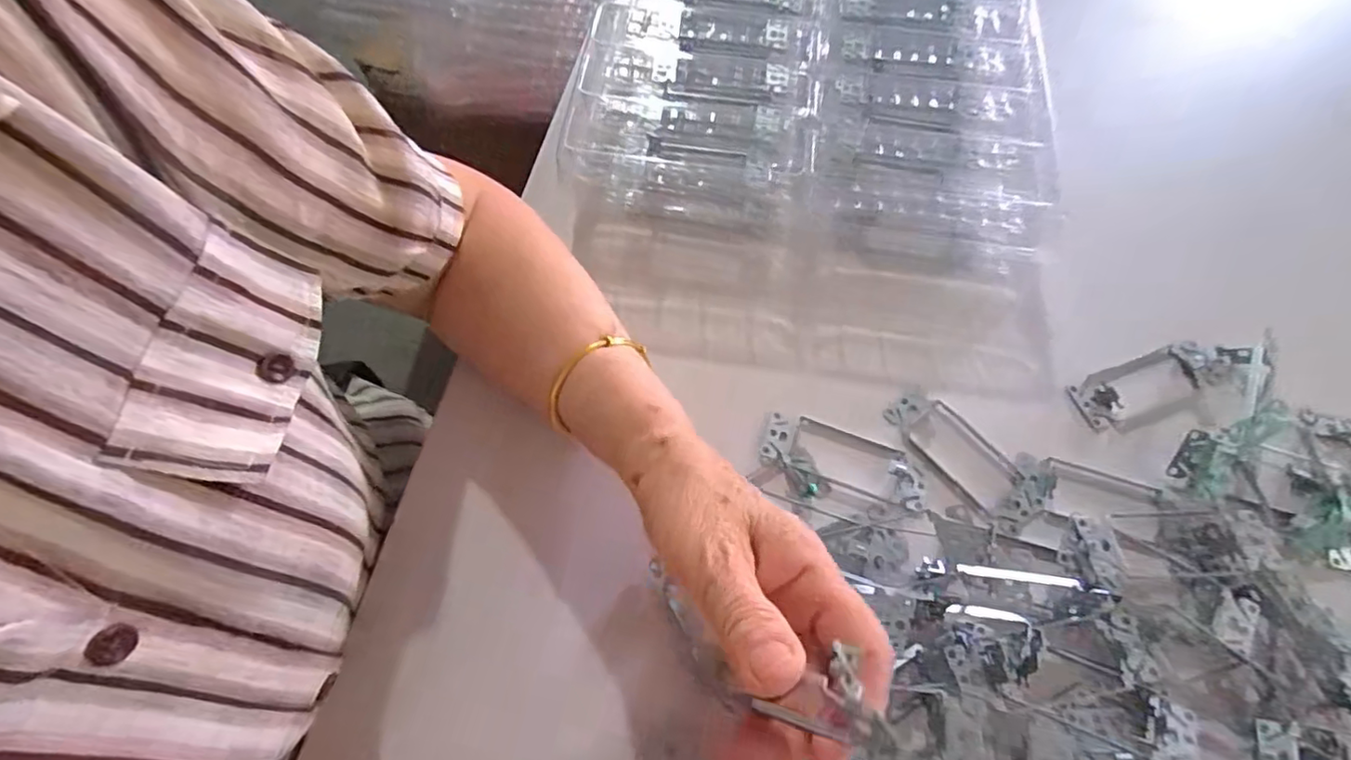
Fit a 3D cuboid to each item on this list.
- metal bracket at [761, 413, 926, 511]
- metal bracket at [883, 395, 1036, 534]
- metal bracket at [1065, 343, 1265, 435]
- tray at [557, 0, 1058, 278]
[{"bbox_3d":[0.109,0.050,0.376,0.106,0.006,0.038,17,67,7],"label":"metal bracket"},{"bbox_3d":[0.186,0.048,0.379,0.041,0.004,0.101,-36,71,-15],"label":"metal bracket"},{"bbox_3d":[0.334,0.005,0.393,0.127,0.014,0.053,-18,68,-8],"label":"metal bracket"},{"bbox_3d":[0.116,-0.308,0.503,0.352,0.076,0.445,7,66,3],"label":"tray"}]

